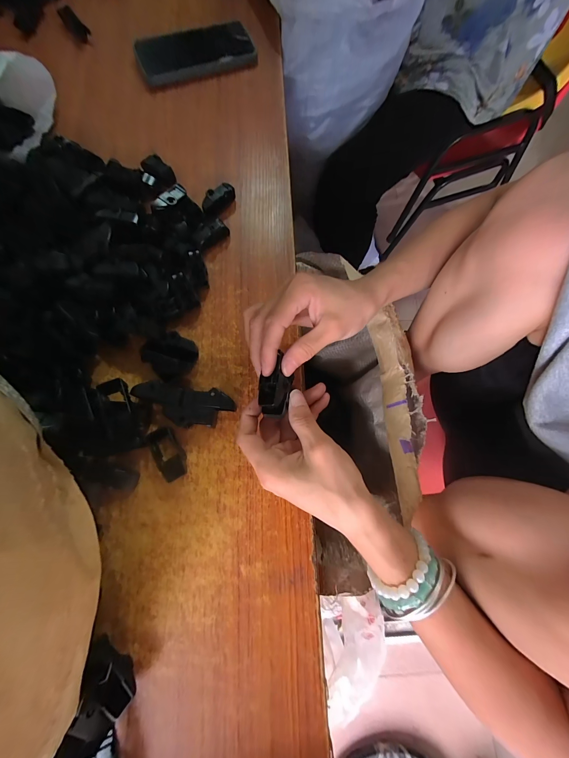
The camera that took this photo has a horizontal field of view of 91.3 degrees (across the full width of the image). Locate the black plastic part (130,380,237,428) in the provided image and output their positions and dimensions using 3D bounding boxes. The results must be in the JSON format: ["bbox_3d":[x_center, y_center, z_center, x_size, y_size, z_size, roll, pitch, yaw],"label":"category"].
[{"bbox_3d":[-0.098,0.026,0.271,0.096,0.026,0.037,8,76,0],"label":"black plastic part"}]

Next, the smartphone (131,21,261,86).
[{"bbox_3d":[-0.123,-0.460,0.392,0.160,0.018,0.069,-21,78,-7],"label":"smartphone"}]

